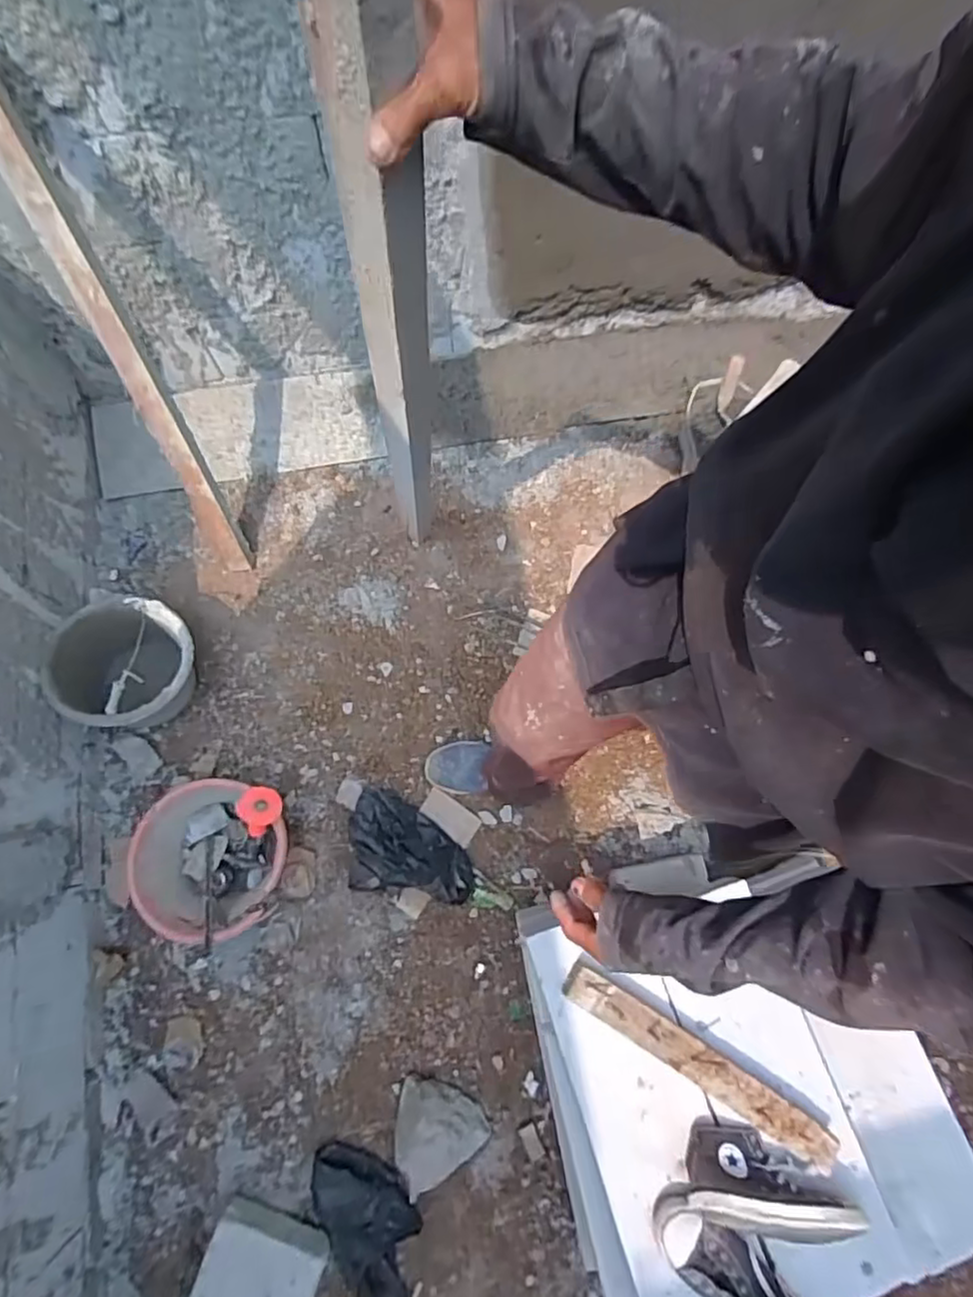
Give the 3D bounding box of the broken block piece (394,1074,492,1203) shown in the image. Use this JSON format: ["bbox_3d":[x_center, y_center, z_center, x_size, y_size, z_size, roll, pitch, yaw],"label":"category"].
[{"bbox_3d":[-0.098,0.897,1.131,0.170,0.093,0.156,0,75,0],"label":"broken block piece"}]

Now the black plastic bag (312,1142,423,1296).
[{"bbox_3d":[-0.198,1.028,1.088,0.146,0.096,0.283,-19,76,-5],"label":"black plastic bag"}]

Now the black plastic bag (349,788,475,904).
[{"bbox_3d":[-0.153,0.406,1.287,0.257,0.064,0.191,8,76,2],"label":"black plastic bag"}]

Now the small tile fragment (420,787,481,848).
[{"bbox_3d":[-0.078,0.358,1.319,0.126,0.006,0.066,35,65,1],"label":"small tile fragment"}]

